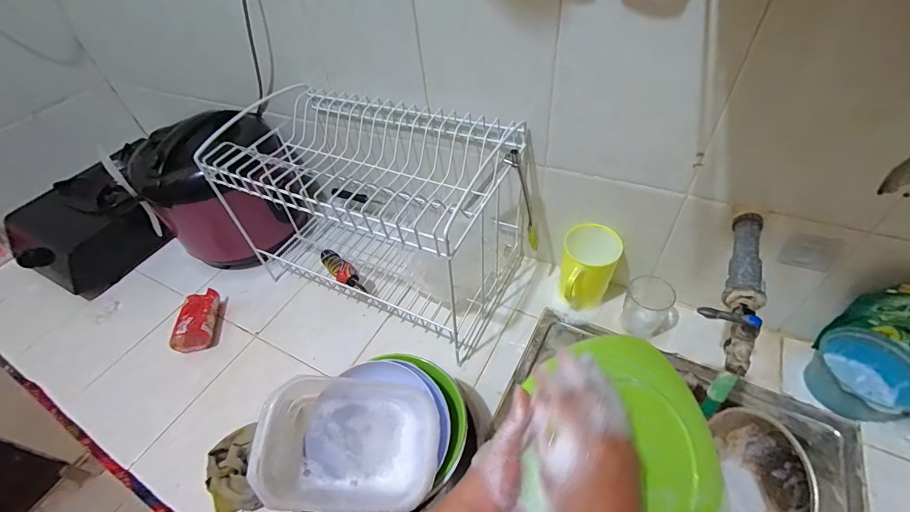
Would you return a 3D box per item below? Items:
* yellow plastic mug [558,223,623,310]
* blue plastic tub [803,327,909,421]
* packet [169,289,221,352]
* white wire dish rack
[{"bbox_3d":[0.214,0.033,0.650,0.081,0.137,0.106,14,50,19],"label":"yellow plastic mug"},{"bbox_3d":[0.550,0.163,0.539,0.109,0.069,0.109,-3,47,4],"label":"blue plastic tub"},{"bbox_3d":[-0.466,0.115,0.718,0.059,0.056,0.104,-10,47,-2],"label":"packet"},{"bbox_3d":[-0.135,-0.078,0.690,0.453,0.297,0.246,17,51,21],"label":"white wire dish rack"}]

